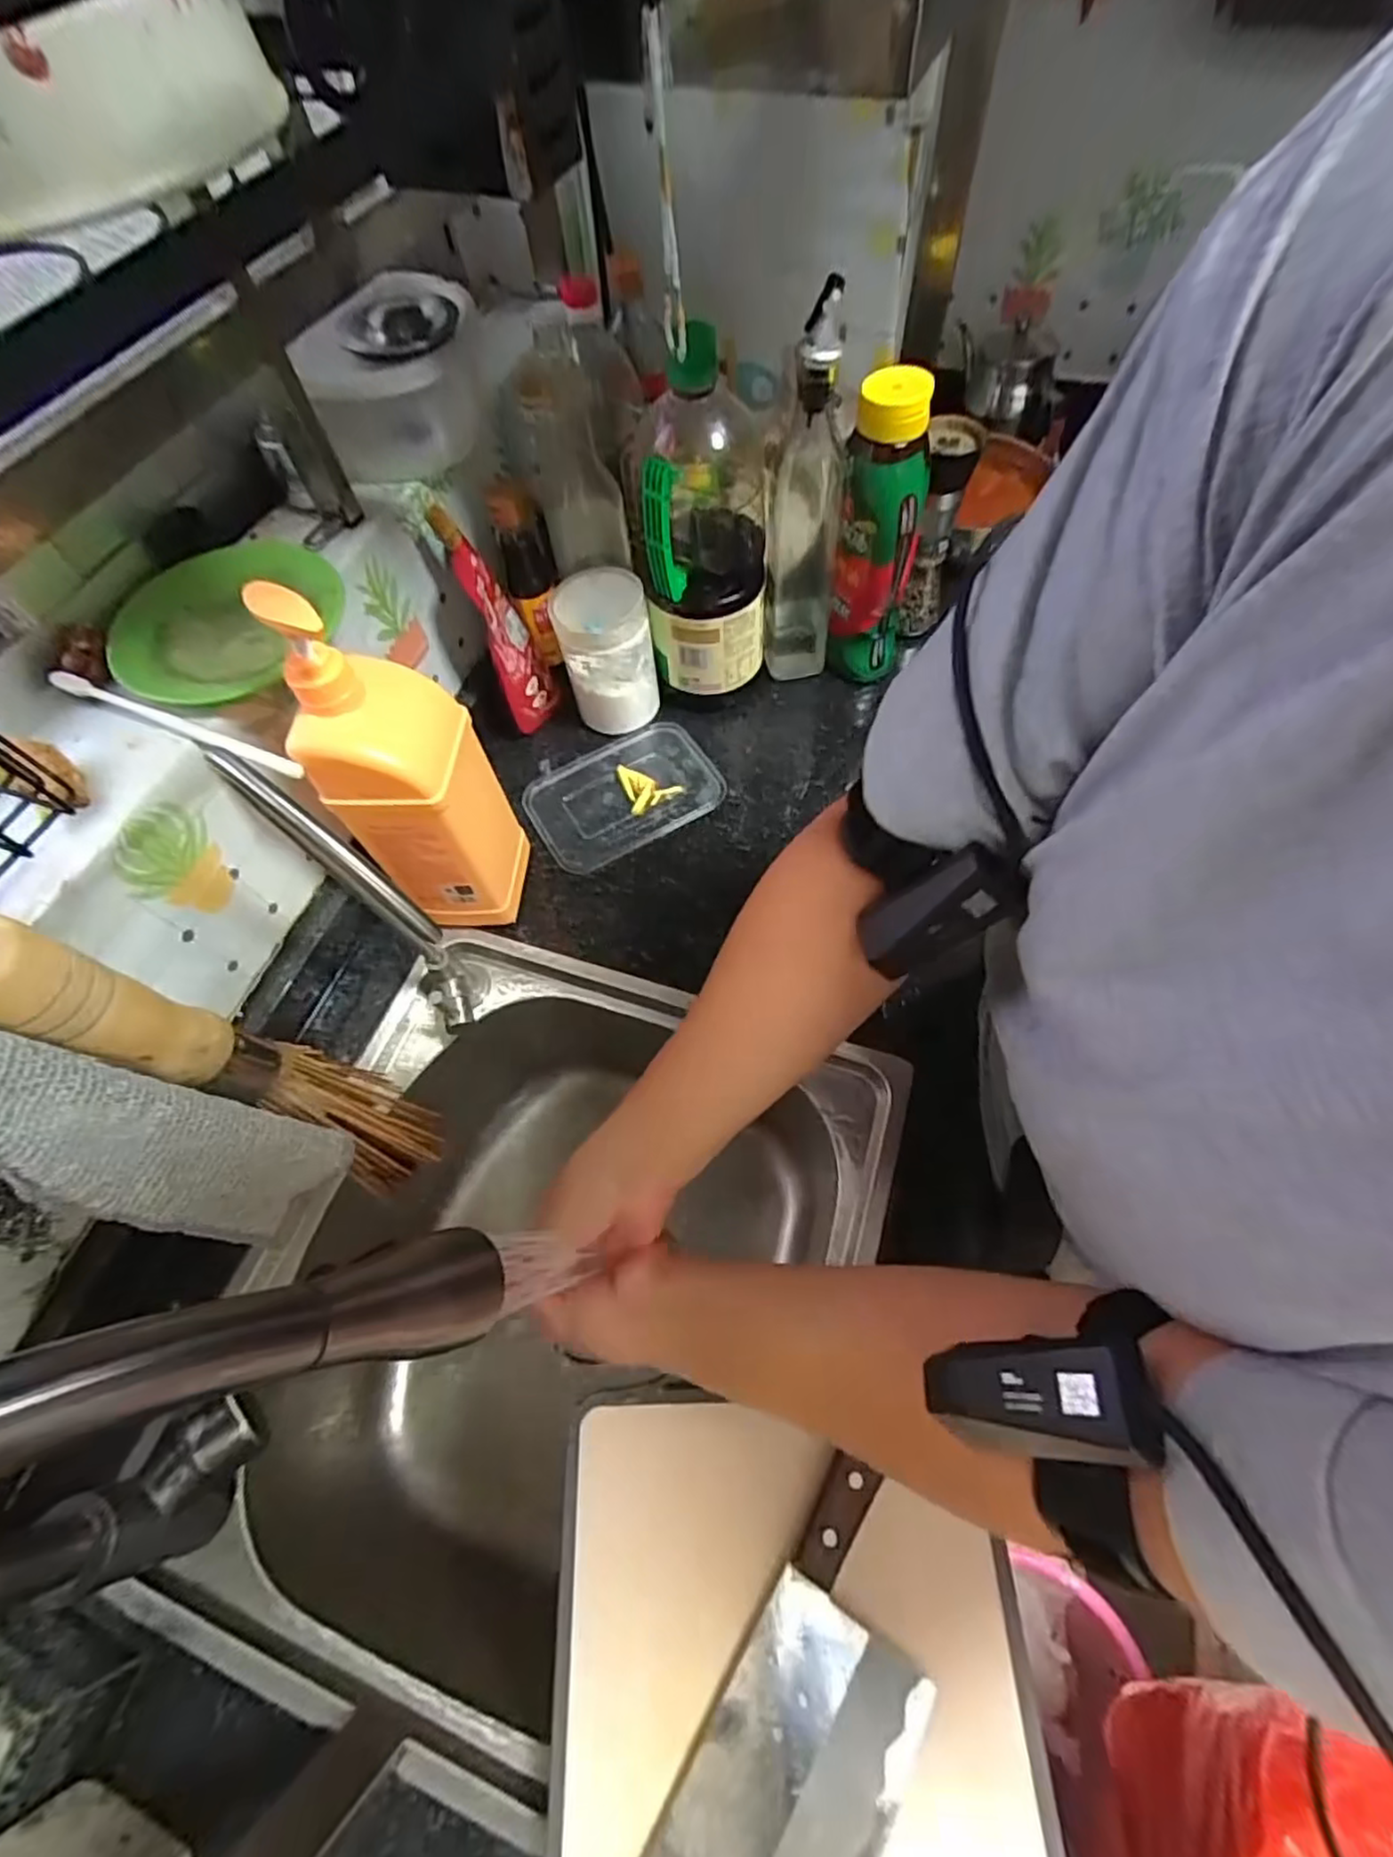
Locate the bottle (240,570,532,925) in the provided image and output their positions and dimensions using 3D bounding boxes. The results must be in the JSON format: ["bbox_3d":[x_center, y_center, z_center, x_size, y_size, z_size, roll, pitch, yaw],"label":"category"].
[{"bbox_3d":[-0.193,-0.103,0.492,0.080,0.282,0.087,1,62,4],"label":"bottle"}]

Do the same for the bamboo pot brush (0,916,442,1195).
[{"bbox_3d":[-0.177,0.063,0.295,0.047,0.237,0.042,29,68,17],"label":"bamboo pot brush"}]

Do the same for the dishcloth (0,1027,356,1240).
[{"bbox_3d":[-0.186,0.069,0.231,0.034,0.187,0.047,10,63,9],"label":"dishcloth"}]

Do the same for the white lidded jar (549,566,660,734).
[{"bbox_3d":[-0.081,-0.253,0.650,0.080,0.129,0.069,-11,62,-2],"label":"white lidded jar"}]

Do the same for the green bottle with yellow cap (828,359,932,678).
[{"bbox_3d":[0.155,-0.326,0.613,0.064,0.248,0.059,10,63,9],"label":"green bottle with yellow cap"}]

